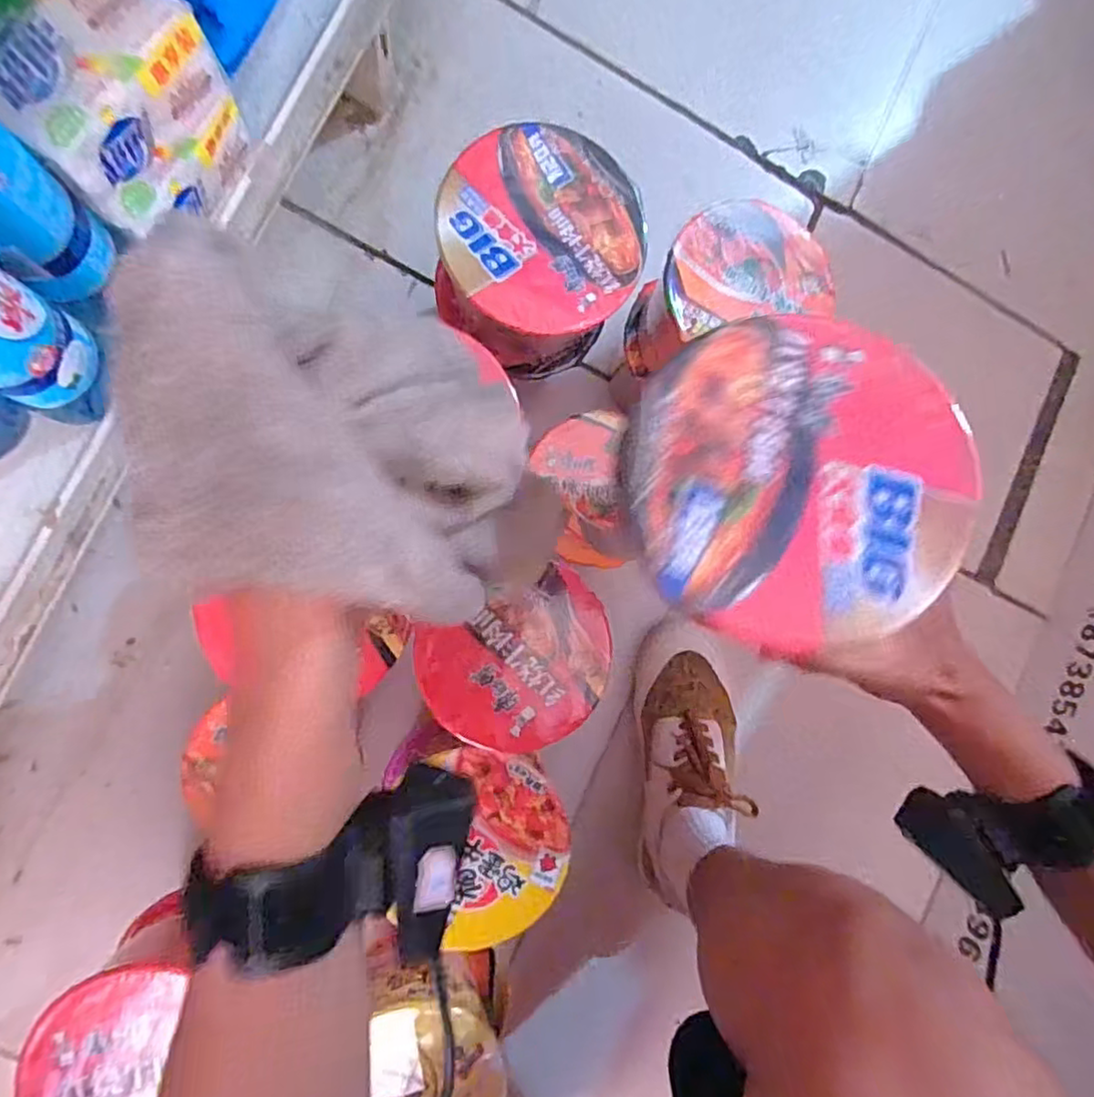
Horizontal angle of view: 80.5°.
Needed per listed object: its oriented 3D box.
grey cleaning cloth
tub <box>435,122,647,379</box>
[{"bbox_3d":[-0.071,-0.044,0.226,0.125,0.097,0.120,10,87,-9],"label":"grey cleaning cloth"},{"bbox_3d":[-0.011,-0.222,0.503,0.137,0.117,0.132,0,88,-9],"label":"tub"}]

